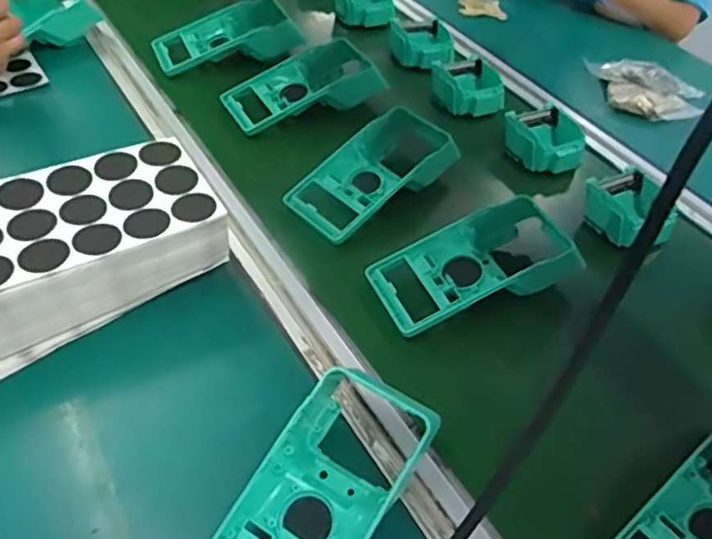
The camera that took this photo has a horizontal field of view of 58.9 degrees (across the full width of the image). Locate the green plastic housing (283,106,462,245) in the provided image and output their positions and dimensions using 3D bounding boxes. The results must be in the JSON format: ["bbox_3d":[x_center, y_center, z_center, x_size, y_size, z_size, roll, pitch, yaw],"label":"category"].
[{"bbox_3d":[0.018,-0.097,0.643,0.176,0.049,0.090,-32,58,-30],"label":"green plastic housing"}]

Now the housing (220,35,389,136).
[{"bbox_3d":[-0.064,-0.218,0.748,0.181,0.048,0.098,-17,51,-21],"label":"housing"}]

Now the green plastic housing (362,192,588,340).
[{"bbox_3d":[0.106,-0.003,0.564,0.177,0.058,0.085,-16,51,-20],"label":"green plastic housing"}]

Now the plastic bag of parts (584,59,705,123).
[{"bbox_3d":[0.379,-0.236,0.830,0.150,0.030,0.118,18,48,10],"label":"plastic bag of parts"}]

